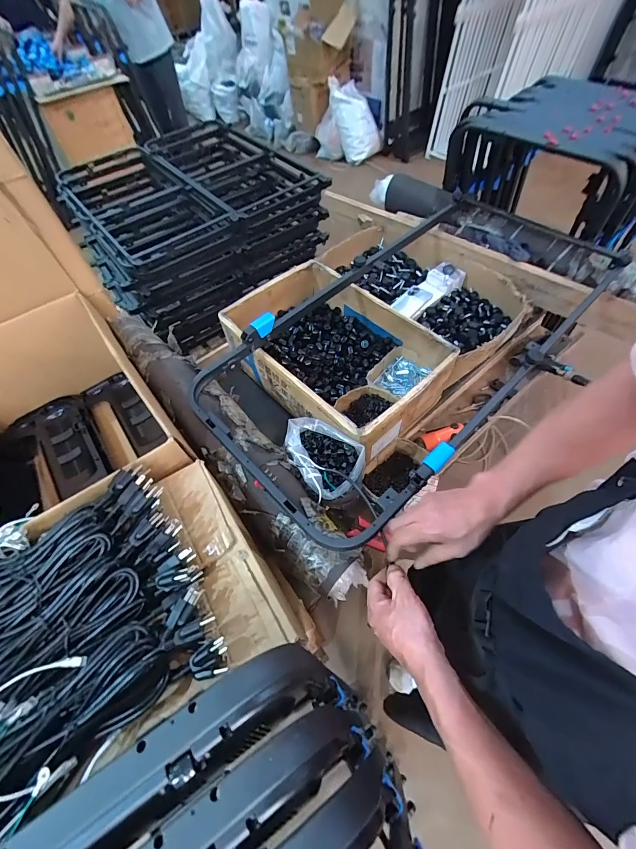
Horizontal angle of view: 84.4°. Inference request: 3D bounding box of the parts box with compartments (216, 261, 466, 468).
[{"bbox_3d":[0.042,-0.186,0.922,0.361,0.155,0.534,-37,63,-18],"label":"parts box with compartments"}]

